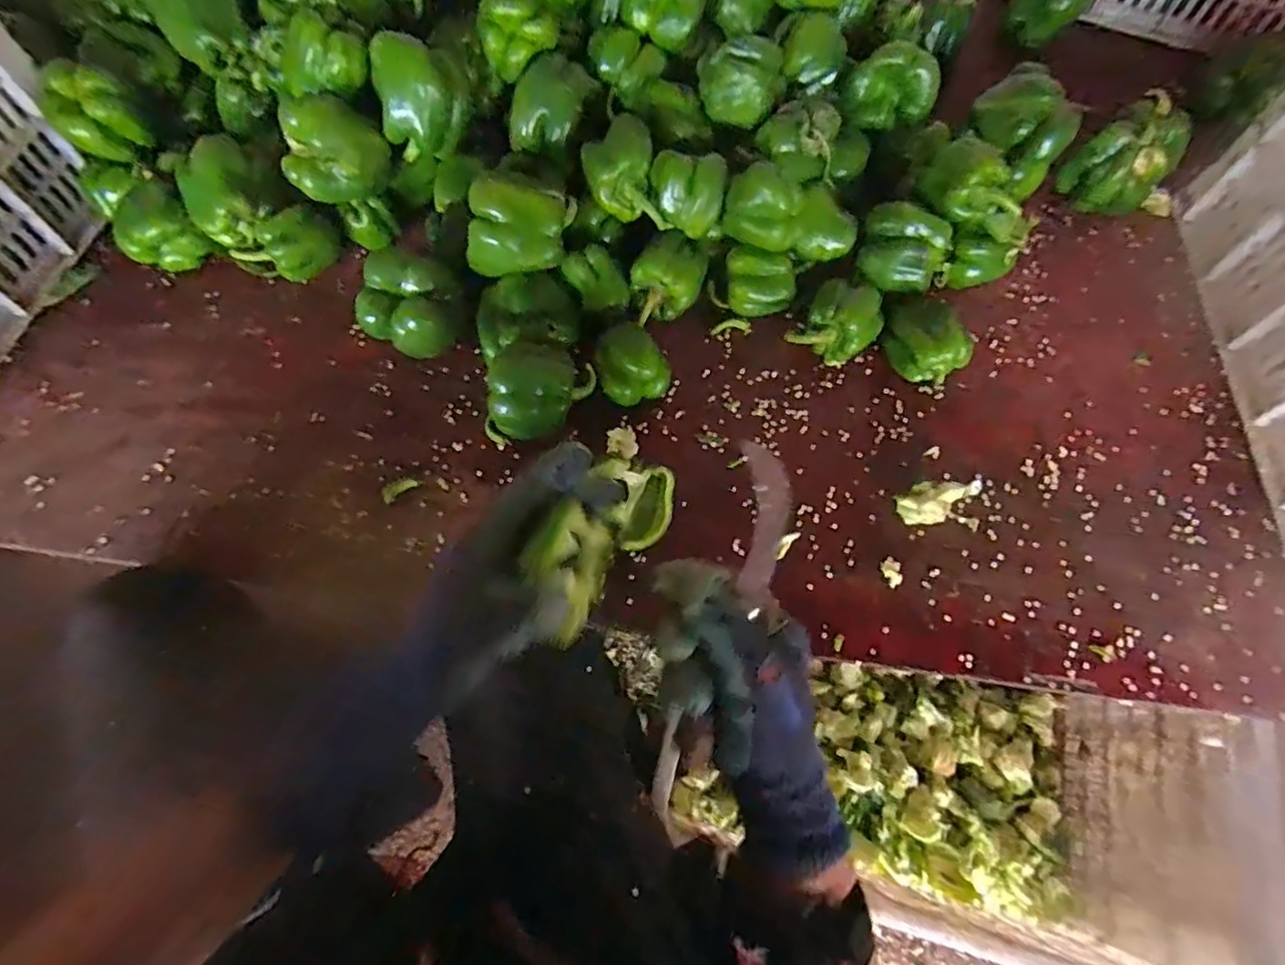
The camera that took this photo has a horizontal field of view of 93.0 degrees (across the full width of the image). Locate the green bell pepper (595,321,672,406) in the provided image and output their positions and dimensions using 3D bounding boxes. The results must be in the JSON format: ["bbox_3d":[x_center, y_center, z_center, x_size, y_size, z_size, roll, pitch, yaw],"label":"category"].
[{"bbox_3d":[-0.011,-0.106,0.537,0.058,0.059,0.060,0,65,1],"label":"green bell pepper"}]

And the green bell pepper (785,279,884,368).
[{"bbox_3d":[0.181,-0.143,0.561,0.066,0.050,0.075,35,70,15],"label":"green bell pepper"}]

